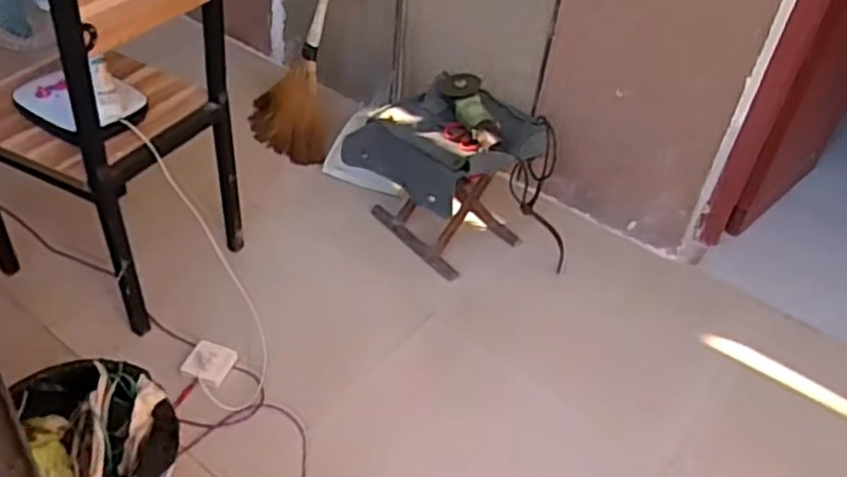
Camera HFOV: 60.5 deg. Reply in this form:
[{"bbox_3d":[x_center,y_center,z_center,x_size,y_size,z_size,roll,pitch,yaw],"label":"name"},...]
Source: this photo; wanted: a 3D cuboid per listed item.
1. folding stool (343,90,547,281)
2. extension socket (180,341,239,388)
[{"bbox_3d":[0.060,-0.191,1.845,0.418,0.366,0.324,36,49,28],"label":"folding stool"},{"bbox_3d":[-0.451,0.262,1.540,0.094,0.022,0.092,16,42,9],"label":"extension socket"}]

